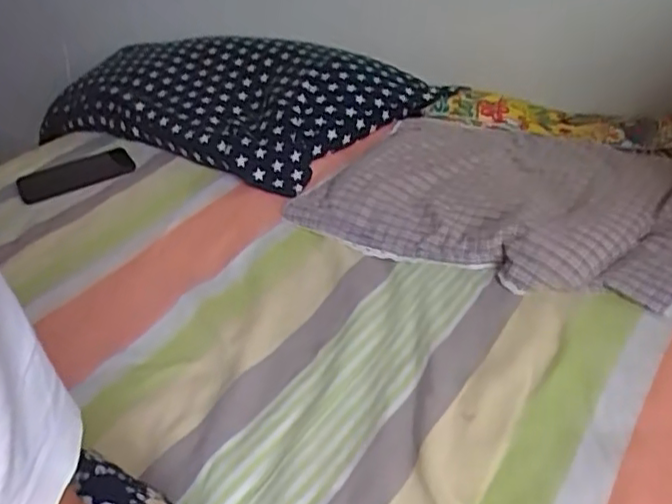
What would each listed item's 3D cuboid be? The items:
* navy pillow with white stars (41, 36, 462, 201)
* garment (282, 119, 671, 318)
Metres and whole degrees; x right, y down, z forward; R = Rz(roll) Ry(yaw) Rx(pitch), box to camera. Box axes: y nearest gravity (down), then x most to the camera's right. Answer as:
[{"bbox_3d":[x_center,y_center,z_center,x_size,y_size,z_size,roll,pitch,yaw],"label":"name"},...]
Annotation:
[{"bbox_3d":[-0.182,-0.266,1.072,0.579,0.103,0.368,19,41,34],"label":"navy pillow with white stars"},{"bbox_3d":[0.222,-0.072,0.798,0.483,0.051,0.345,17,41,32],"label":"garment"}]

